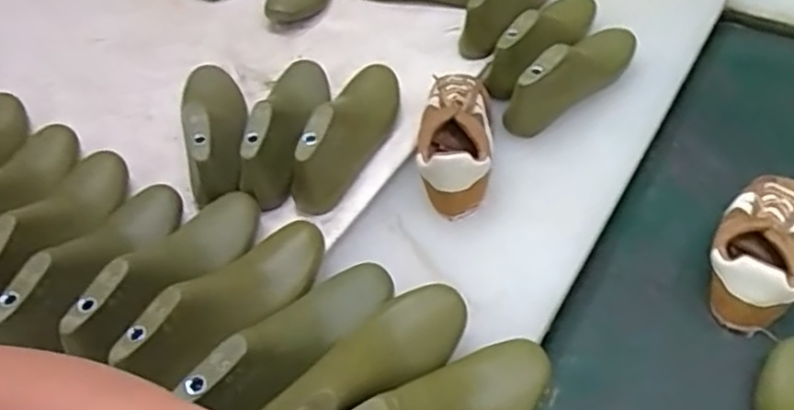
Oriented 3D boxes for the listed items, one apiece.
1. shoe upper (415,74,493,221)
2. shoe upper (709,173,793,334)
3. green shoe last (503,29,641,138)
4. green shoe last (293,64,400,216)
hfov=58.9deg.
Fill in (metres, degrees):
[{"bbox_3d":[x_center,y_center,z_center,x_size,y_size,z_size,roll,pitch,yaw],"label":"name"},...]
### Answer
[{"bbox_3d":[0.067,-0.081,0.807,0.082,0.066,0.193,2,48,6],"label":"shoe upper"},{"bbox_3d":[0.401,0.034,0.761,0.098,0.065,0.223,24,54,24],"label":"shoe upper"},{"bbox_3d":[0.222,-0.177,0.886,0.074,0.081,0.239,33,58,30],"label":"green shoe last"},{"bbox_3d":[-0.054,-0.100,0.825,0.075,0.087,0.241,10,49,13],"label":"green shoe last"}]

